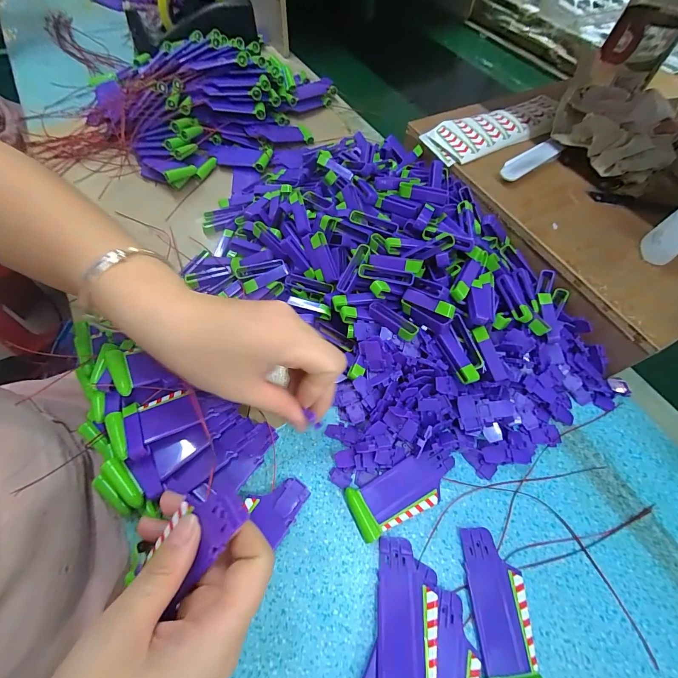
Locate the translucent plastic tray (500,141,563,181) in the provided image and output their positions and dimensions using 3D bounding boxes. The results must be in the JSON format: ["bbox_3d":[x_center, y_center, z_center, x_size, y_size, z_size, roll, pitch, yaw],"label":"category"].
[{"bbox_3d":[0.207,-0.194,0.366,0.093,0.011,0.025,-34,67,-19],"label":"translucent plastic tray"}]

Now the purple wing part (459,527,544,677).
[{"bbox_3d":[0.106,0.177,0.222,0.037,0.009,0.088,3,61,-1],"label":"purple wing part"}]

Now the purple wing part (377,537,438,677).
[{"bbox_3d":[0.043,0.180,0.214,0.038,0.005,0.088,-1,50,14],"label":"purple wing part"}]

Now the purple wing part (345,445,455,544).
[{"bbox_3d":[0.051,0.114,0.255,0.087,0.010,0.036,-22,64,-14],"label":"purple wing part"}]

